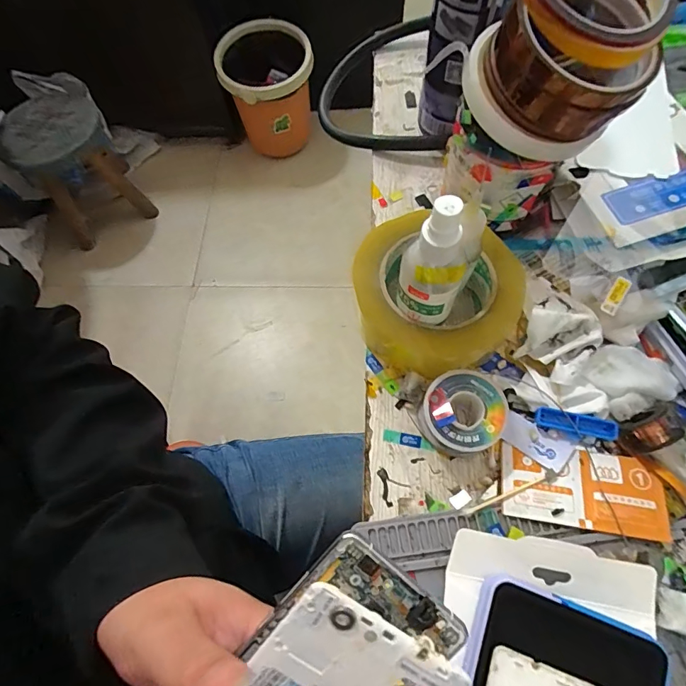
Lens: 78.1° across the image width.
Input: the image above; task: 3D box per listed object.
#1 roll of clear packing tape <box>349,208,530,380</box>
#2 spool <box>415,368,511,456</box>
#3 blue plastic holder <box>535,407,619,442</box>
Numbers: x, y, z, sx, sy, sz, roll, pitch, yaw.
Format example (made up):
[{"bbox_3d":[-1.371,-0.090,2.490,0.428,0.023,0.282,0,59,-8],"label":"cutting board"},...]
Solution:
[{"bbox_3d":[0.065,-0.033,0.319,0.123,0.052,0.107,24,70,12],"label":"roll of clear packing tape"},{"bbox_3d":[0.082,0.049,0.293,0.053,0.037,0.052,-1,67,2],"label":"spool"},{"bbox_3d":[0.160,0.056,0.291,0.051,0.008,0.014,11,68,8],"label":"blue plastic holder"}]

